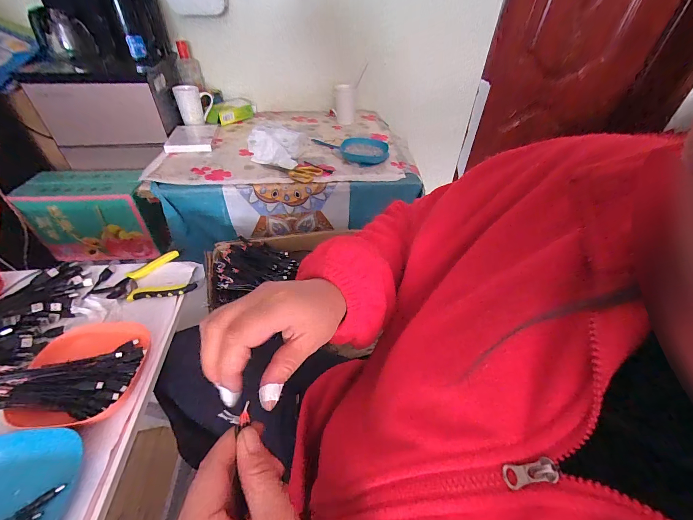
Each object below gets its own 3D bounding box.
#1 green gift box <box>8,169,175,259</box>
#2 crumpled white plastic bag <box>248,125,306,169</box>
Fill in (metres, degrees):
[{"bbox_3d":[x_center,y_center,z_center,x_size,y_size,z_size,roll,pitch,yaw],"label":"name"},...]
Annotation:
[{"bbox_3d":[-0.740,-0.135,0.956,0.363,0.234,0.169,2,42,-1],"label":"green gift box"},{"bbox_3d":[-0.197,-0.317,0.857,0.165,0.073,0.169,-6,43,-10],"label":"crumpled white plastic bag"}]

